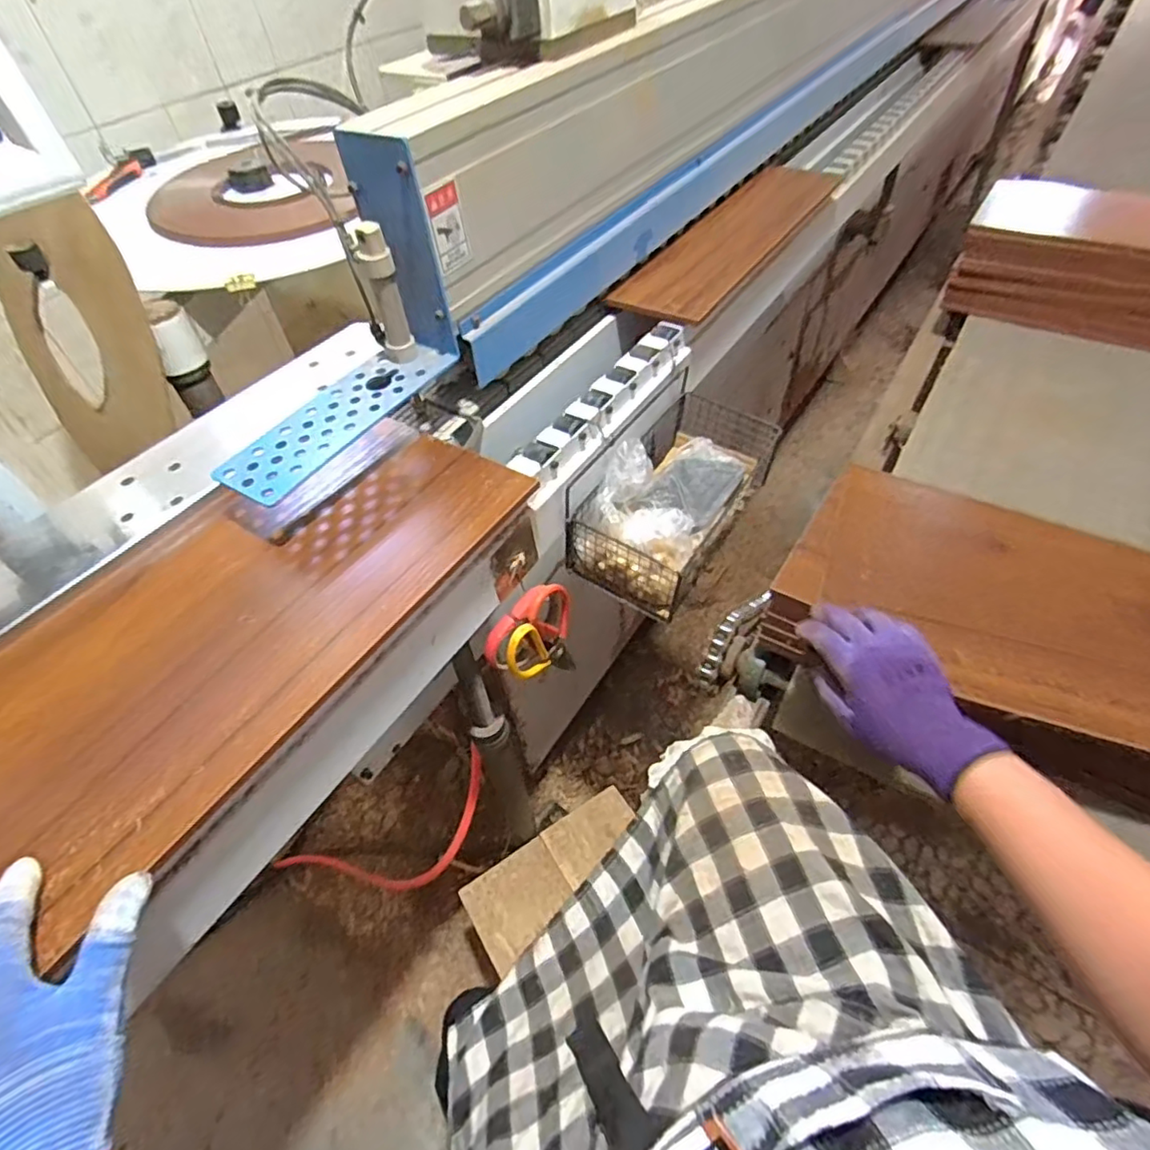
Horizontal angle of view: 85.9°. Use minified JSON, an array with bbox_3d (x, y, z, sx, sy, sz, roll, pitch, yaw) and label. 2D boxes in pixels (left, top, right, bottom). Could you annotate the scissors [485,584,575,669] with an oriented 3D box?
[{"bbox_3d":[-0.042,0.078,0.670,0.112,0.164,0.023,-36,58,-23],"label":"scissors"}]

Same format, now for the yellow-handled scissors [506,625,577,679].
[{"bbox_3d":[-0.031,0.090,0.687,0.024,0.186,0.051,26,87,22],"label":"yellow-handled scissors"}]

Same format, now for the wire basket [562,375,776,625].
[{"bbox_3d":[0.112,-0.101,0.698,0.134,0.109,0.260,25,57,21],"label":"wire basket"}]

